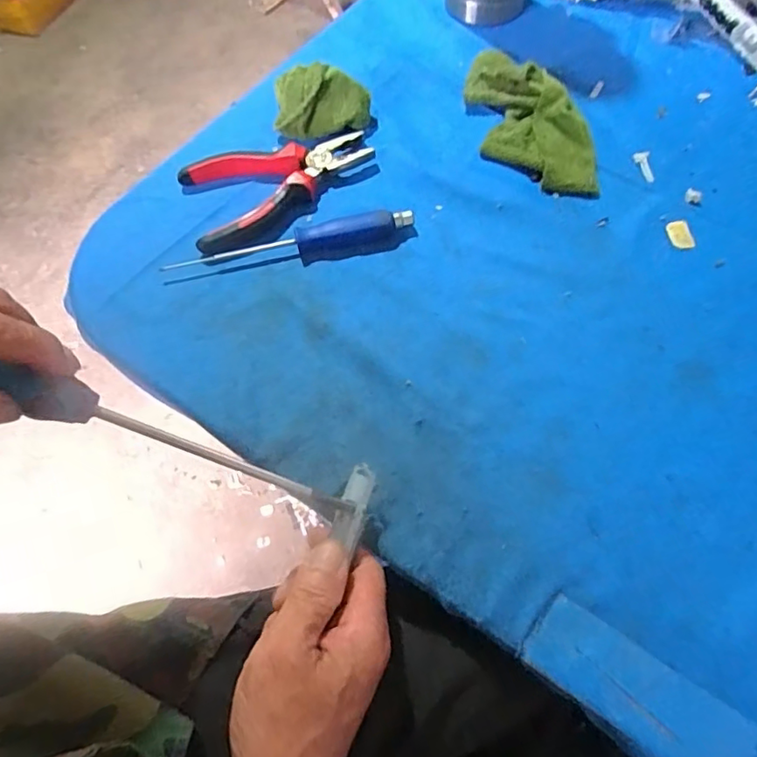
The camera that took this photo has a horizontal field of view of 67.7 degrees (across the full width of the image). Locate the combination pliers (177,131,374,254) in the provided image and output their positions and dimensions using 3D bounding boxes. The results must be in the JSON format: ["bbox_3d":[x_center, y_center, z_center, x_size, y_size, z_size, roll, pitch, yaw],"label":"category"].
[{"bbox_3d":[-0.077,-0.148,0.448,0.150,0.019,0.091,-13,62,-5],"label":"combination pliers"}]

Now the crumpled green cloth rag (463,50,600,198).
[{"bbox_3d":[0.127,-0.224,0.479,0.082,0.028,0.172,-8,62,-3],"label":"crumpled green cloth rag"}]

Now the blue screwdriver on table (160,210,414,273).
[{"bbox_3d":[-0.067,-0.103,0.430,0.187,0.019,0.023,-11,62,-4],"label":"blue screwdriver on table"}]

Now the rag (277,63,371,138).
[{"bbox_3d":[-0.050,-0.233,0.477,0.083,0.046,0.046,7,62,5],"label":"rag"}]

